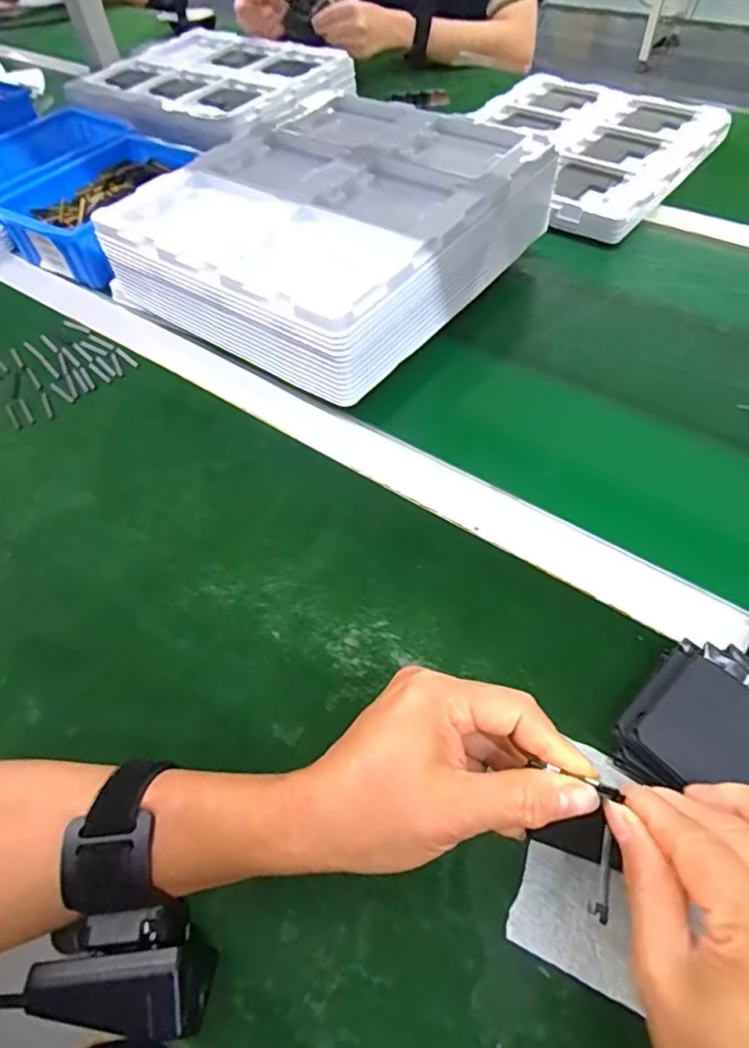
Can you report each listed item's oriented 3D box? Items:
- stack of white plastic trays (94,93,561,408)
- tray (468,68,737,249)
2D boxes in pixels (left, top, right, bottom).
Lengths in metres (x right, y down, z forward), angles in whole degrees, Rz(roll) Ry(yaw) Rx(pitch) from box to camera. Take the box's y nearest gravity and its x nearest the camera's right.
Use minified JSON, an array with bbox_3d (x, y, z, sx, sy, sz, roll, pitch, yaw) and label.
[{"bbox_3d":[-0.036,-0.272,0.532,0.277,0.098,0.317,33,64,21],"label":"stack of white plastic trays"},{"bbox_3d":[0.244,-0.465,0.691,0.273,0.029,0.334,31,62,23],"label":"tray"}]

